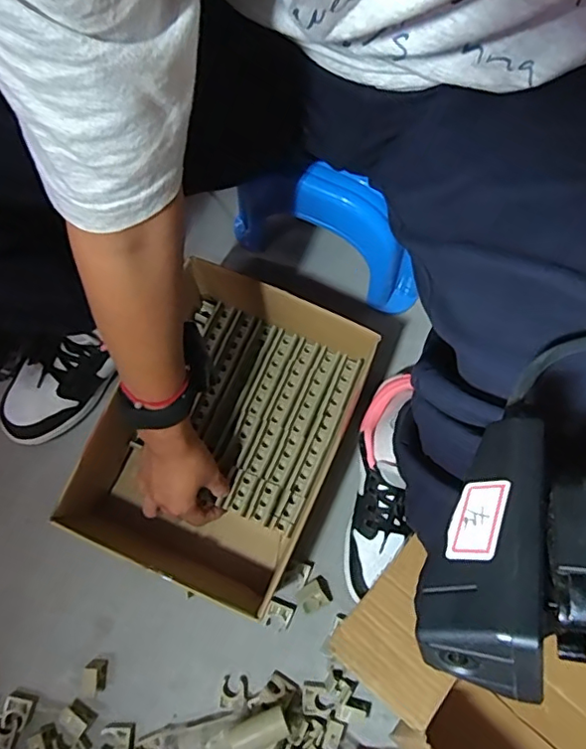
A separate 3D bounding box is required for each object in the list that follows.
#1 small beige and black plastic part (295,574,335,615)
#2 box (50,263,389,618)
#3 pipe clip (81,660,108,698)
[{"bbox_3d":[0.023,0.244,0.611,0.038,0.019,0.029,-32,78,-7],"label":"small beige and black plastic part"},{"bbox_3d":[-0.066,0.062,0.598,0.213,0.121,0.298,25,78,7],"label":"box"},{"bbox_3d":[-0.210,0.320,0.587,0.019,0.027,0.030,1,76,1],"label":"pipe clip"}]

